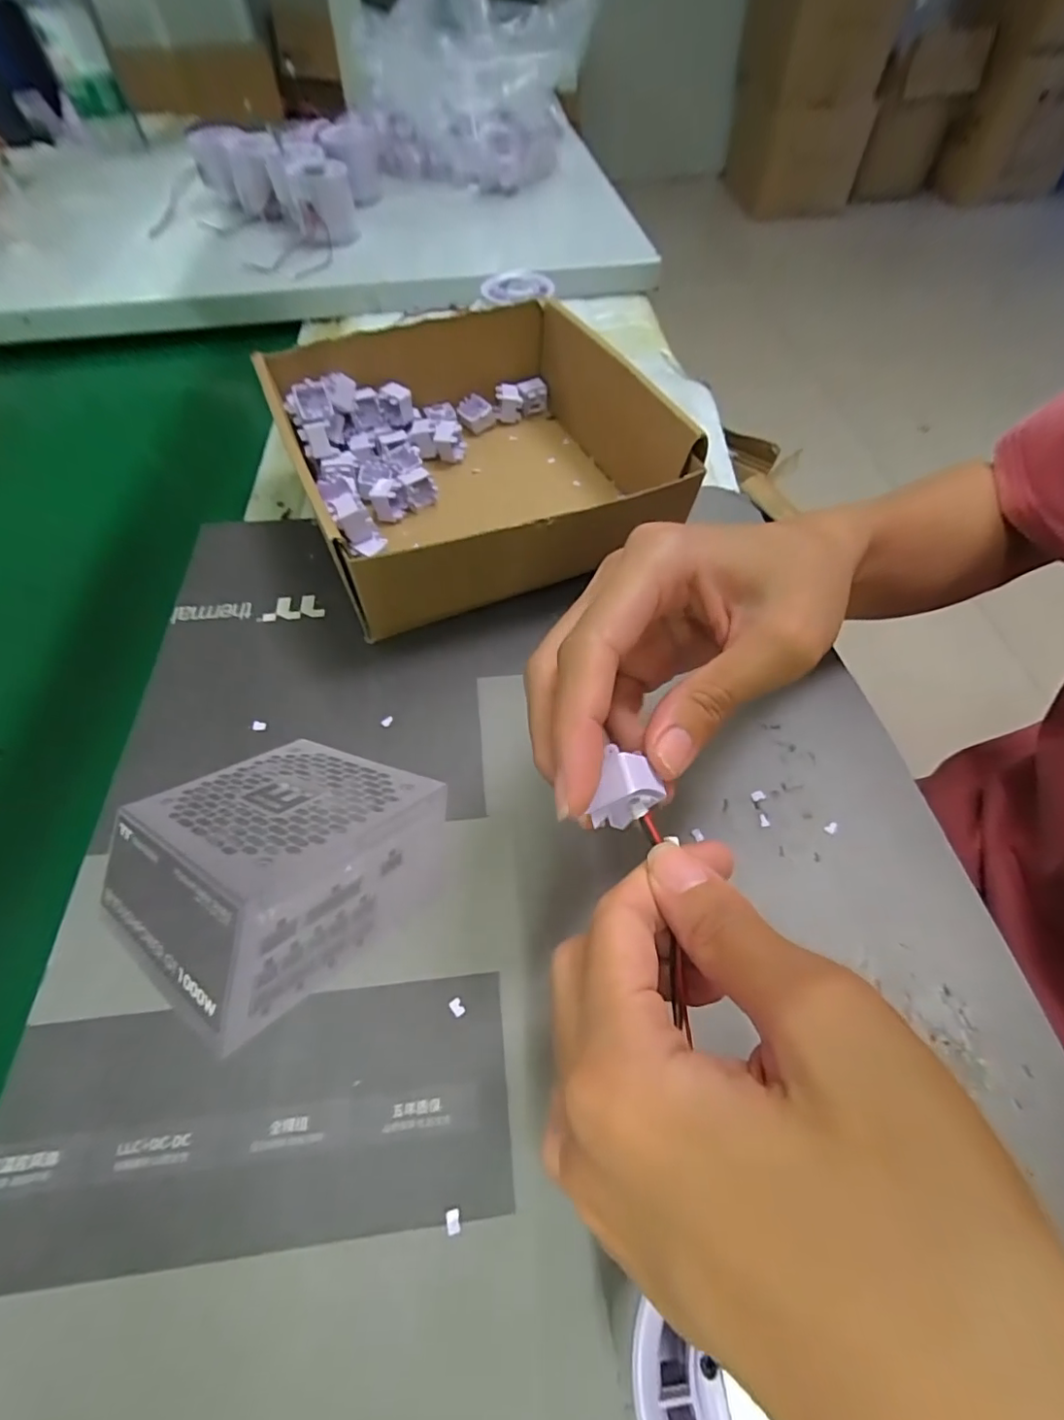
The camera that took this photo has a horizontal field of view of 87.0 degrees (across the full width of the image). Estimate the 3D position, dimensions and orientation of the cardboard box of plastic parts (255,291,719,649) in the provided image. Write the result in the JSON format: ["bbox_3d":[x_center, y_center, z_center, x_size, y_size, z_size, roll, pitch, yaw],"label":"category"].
[{"bbox_3d":[-0.036,-0.158,0.349,0.201,0.068,0.215,-20,58,-13],"label":"cardboard box of plastic parts"}]

